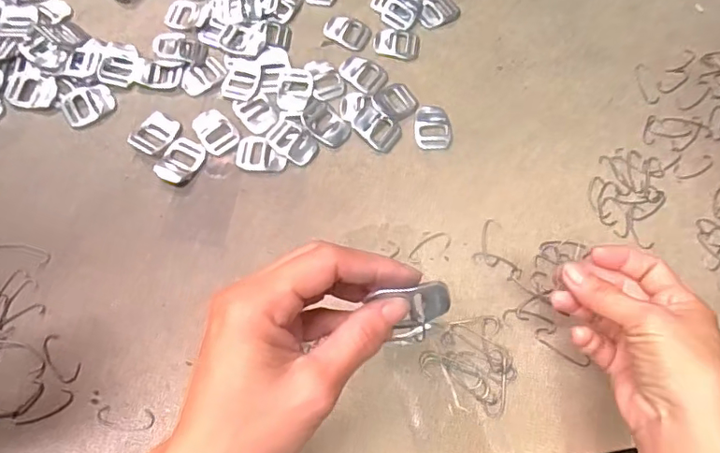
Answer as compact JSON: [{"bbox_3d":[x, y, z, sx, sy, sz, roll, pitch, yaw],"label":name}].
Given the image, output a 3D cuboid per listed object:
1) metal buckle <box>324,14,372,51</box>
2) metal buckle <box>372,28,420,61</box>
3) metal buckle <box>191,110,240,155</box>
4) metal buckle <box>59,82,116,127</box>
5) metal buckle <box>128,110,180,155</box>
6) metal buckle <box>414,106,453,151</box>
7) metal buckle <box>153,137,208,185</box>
[{"bbox_3d":[-0.010,-0.169,0.461,0.040,0.004,0.028,30,69,10],"label":"metal buckle"},{"bbox_3d":[0.032,-0.157,0.461,0.038,0.004,0.027,13,67,3],"label":"metal buckle"},{"bbox_3d":[-0.113,-0.075,0.418,0.027,0.004,0.038,-37,73,-16],"label":"metal buckle"},{"bbox_3d":[-0.214,-0.096,0.422,0.039,0.006,0.027,-32,72,-14],"label":"metal buckle"},{"bbox_3d":[-0.158,-0.072,0.414,0.027,0.007,0.035,28,69,9],"label":"metal buckle"},{"bbox_3d":[0.059,-0.080,0.430,0.030,0.004,0.038,6,67,0],"label":"metal buckle"},{"bbox_3d":[-0.136,-0.050,0.407,0.028,0.004,0.038,23,68,7],"label":"metal buckle"}]

